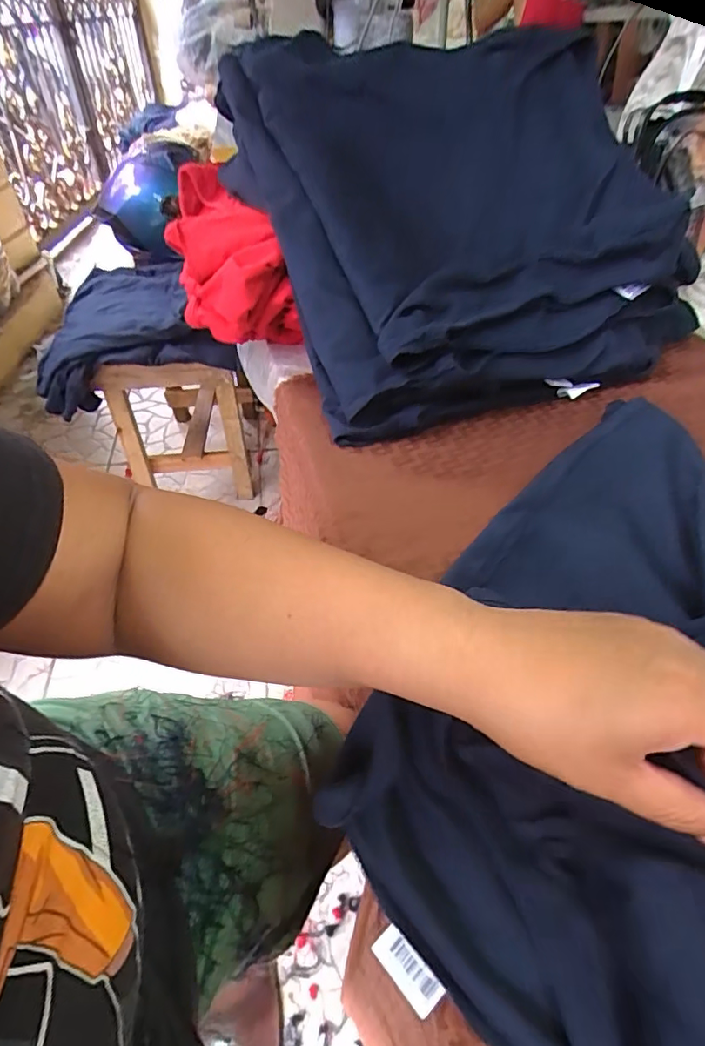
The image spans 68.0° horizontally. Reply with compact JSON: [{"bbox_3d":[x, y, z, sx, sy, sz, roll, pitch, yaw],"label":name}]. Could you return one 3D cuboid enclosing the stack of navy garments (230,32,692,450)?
[{"bbox_3d":[0.092,-0.324,0.551,0.357,0.234,0.414,-14,48,-14],"label":"stack of navy garments"}]

